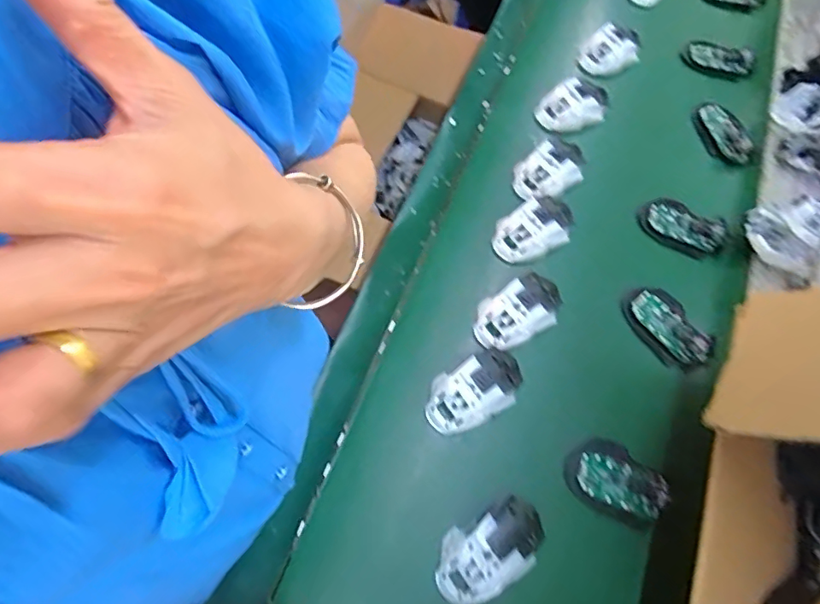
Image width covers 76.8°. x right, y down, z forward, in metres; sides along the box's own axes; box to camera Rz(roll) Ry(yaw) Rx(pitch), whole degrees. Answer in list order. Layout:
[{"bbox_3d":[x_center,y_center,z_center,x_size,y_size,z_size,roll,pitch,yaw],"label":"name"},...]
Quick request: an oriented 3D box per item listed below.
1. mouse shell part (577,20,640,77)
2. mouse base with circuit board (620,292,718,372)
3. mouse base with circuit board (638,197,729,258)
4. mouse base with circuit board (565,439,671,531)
[{"bbox_3d":[0.309,-0.395,0.814,0.103,0.033,0.070,-40,73,-19],"label":"mouse shell part"},{"bbox_3d":[0.313,0.033,0.633,0.065,0.015,0.109,-30,71,-16],"label":"mouse base with circuit board"},{"bbox_3d":[0.364,-0.101,0.691,0.109,0.010,0.067,30,67,10],"label":"mouse base with circuit board"},{"bbox_3d":[0.219,0.191,0.547,0.101,0.018,0.071,35,68,12],"label":"mouse base with circuit board"}]

